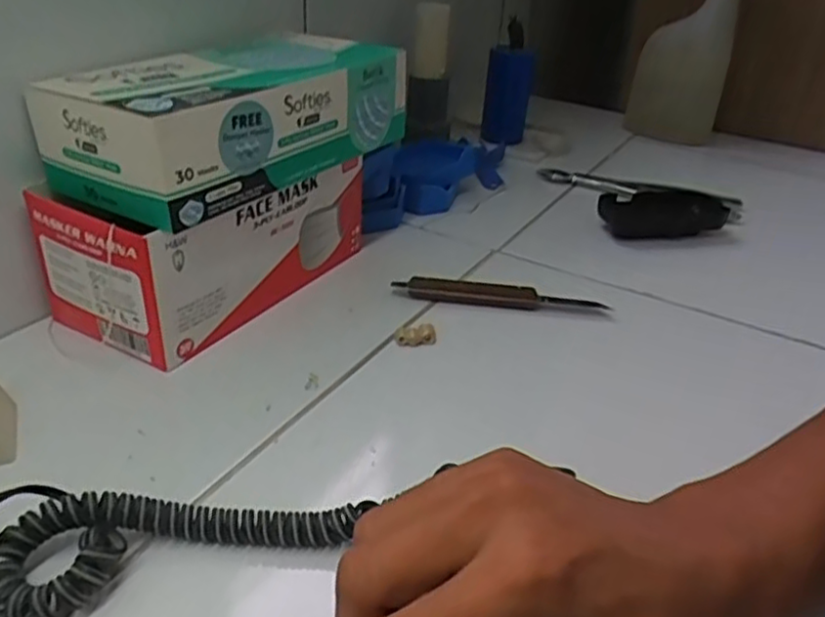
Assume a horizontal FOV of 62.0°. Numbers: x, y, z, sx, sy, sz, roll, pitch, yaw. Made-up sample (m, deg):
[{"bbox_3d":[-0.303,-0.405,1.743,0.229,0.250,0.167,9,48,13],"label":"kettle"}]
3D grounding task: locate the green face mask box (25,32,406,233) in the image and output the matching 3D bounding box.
[{"bbox_3d":[-0.108,-0.123,0.431,0.113,0.059,0.211,22,35,28],"label":"green face mask box"}]

